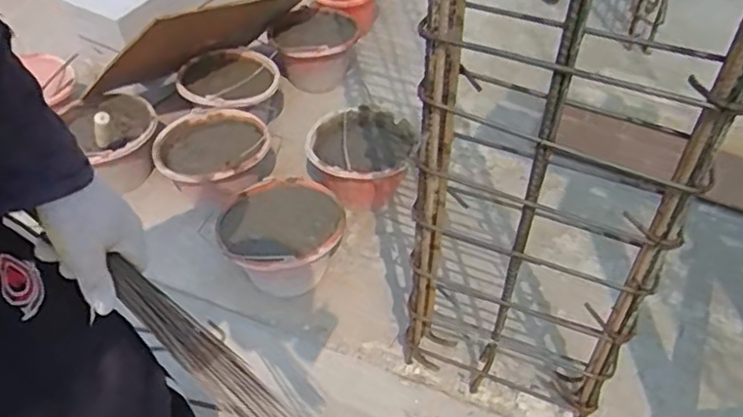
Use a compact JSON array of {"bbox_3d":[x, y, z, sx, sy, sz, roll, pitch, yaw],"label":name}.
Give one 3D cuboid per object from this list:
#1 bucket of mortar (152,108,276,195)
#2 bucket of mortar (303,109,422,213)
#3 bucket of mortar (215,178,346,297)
[{"bbox_3d":[-0.359,-0.093,1.496,0.249,0.216,0.253,0,47,0],"label":"bucket of mortar"},{"bbox_3d":[-0.021,-0.123,1.474,0.237,0.139,0.231,0,47,0],"label":"bucket of mortar"},{"bbox_3d":[-0.177,0.067,1.310,0.227,0.174,0.247,0,47,0],"label":"bucket of mortar"}]

